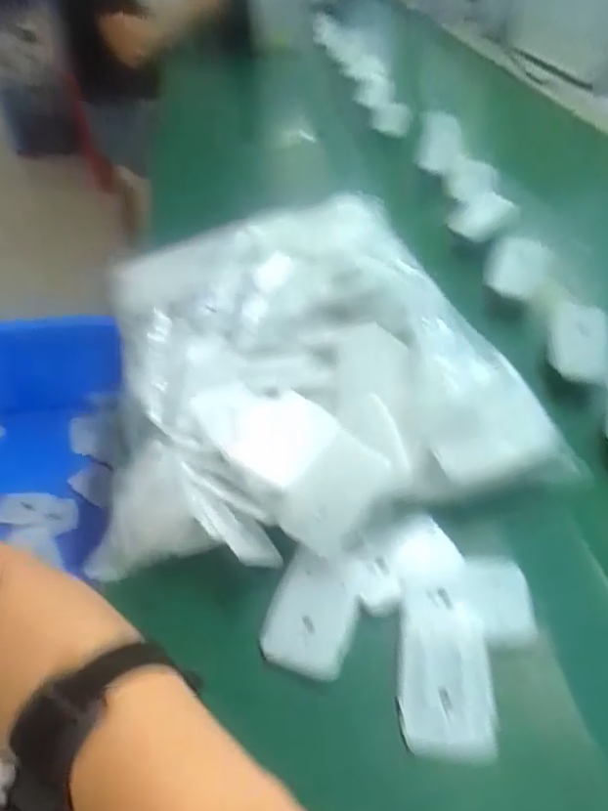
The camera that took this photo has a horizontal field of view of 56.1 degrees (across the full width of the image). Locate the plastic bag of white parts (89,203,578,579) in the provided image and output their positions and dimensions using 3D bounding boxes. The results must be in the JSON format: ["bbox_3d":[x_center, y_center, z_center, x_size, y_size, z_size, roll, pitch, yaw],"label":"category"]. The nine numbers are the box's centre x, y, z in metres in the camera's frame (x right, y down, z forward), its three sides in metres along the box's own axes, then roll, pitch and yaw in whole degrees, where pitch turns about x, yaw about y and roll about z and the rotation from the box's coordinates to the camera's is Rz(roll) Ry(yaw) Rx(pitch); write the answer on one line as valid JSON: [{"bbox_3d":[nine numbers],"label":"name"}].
[{"bbox_3d":[-0.011,-0.037,0.424,0.289,0.078,0.288,-12,45,-12],"label":"plastic bag of white parts"}]

